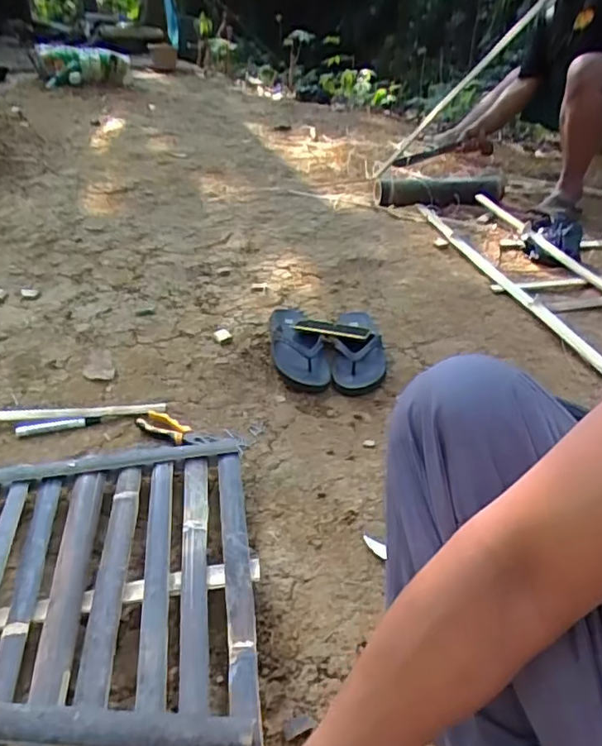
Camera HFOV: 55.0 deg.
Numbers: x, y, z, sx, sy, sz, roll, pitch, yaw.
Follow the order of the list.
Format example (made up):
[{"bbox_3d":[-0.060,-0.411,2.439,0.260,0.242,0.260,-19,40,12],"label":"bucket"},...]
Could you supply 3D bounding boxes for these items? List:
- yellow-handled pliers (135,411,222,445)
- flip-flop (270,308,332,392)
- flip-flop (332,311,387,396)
[{"bbox_3d":[-0.216,0.101,1.014,0.164,0.027,0.049,16,39,26],"label":"yellow-handled pliers"},{"bbox_3d":[-0.005,-0.066,1.208,0.113,0.059,0.277,-5,34,-3],"label":"flip-flop"},{"bbox_3d":[0.119,-0.055,1.195,0.106,0.053,0.270,-1,34,4],"label":"flip-flop"}]

